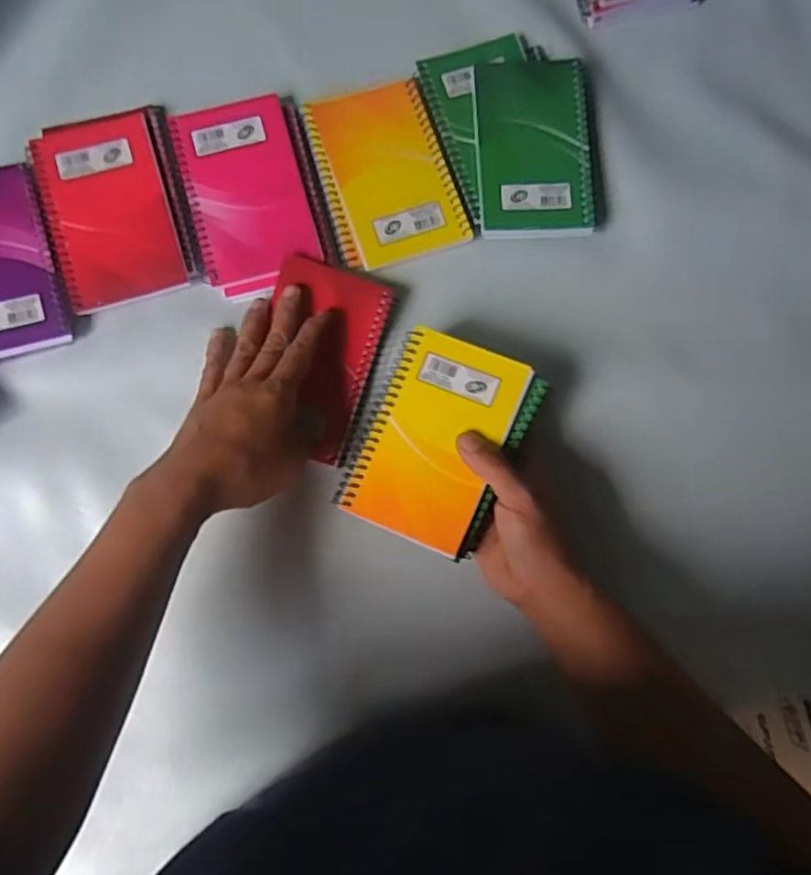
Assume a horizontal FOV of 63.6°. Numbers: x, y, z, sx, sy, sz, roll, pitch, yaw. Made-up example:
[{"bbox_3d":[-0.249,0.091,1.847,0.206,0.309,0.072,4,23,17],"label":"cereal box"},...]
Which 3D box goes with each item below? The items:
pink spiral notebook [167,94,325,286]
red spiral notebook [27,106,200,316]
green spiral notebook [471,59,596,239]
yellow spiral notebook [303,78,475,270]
[{"bbox_3d":[-0.113,-0.178,0.467,0.082,0.005,0.128,-15,85,-5],"label":"pink spiral notebook"},{"bbox_3d":[-0.204,-0.163,0.460,0.094,0.009,0.135,-16,85,-5],"label":"red spiral notebook"},{"bbox_3d":[0.093,-0.213,0.479,0.081,0.012,0.134,-2,84,-4],"label":"green spiral notebook"},{"bbox_3d":[-0.014,-0.192,0.474,0.091,0.005,0.131,-18,85,-6],"label":"yellow spiral notebook"}]

